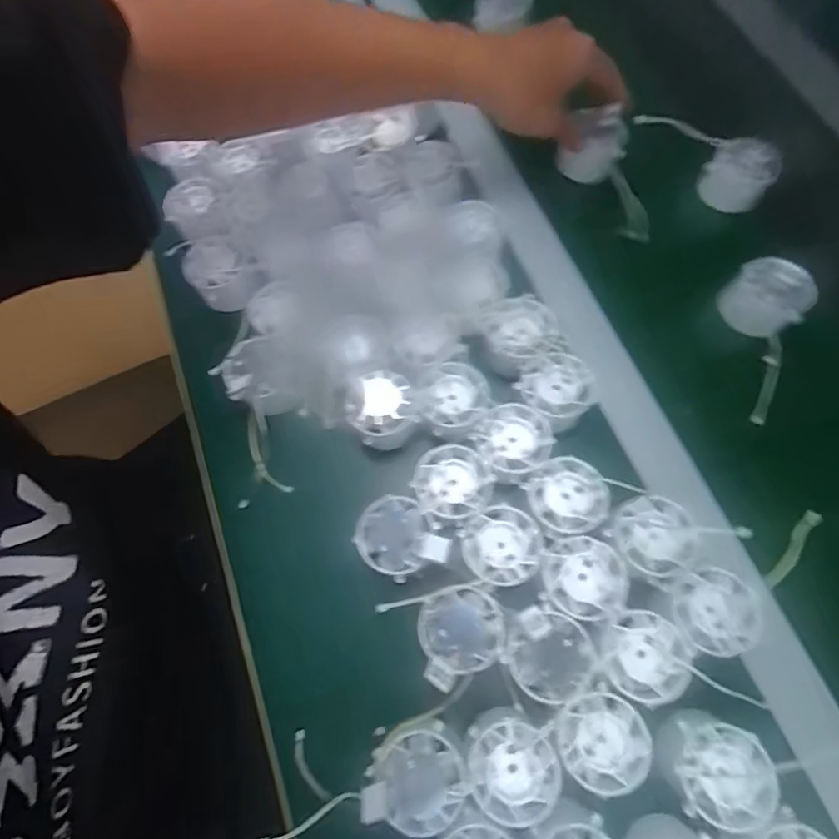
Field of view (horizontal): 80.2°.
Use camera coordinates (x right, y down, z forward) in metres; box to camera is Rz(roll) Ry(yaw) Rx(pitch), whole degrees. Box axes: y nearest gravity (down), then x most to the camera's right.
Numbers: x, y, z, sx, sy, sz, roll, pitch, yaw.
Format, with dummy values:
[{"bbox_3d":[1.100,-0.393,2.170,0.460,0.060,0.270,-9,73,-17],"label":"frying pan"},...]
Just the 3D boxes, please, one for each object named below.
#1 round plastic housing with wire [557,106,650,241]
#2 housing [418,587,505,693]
[{"bbox_3d":[0.164,-0.202,0.426,0.049,0.060,0.111,-22,82,-7],"label":"round plastic housing with wire"},{"bbox_3d":[0.025,0.126,0.296,0.049,0.015,0.047,-15,71,-5],"label":"housing"}]

